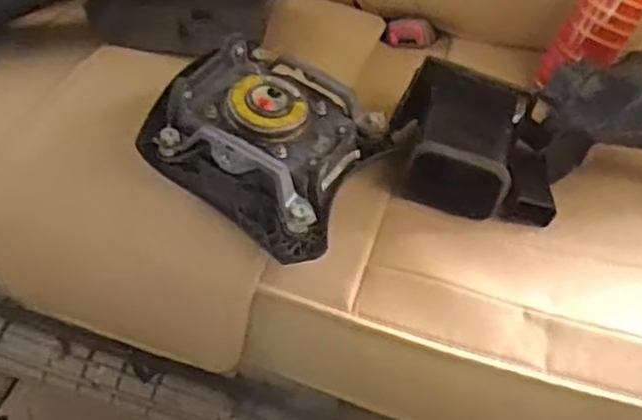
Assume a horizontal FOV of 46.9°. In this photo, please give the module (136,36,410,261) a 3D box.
[{"bbox_3d":[-0.039,-0.068,0.634,0.171,0.063,0.185,26,59,15],"label":"module"}]

